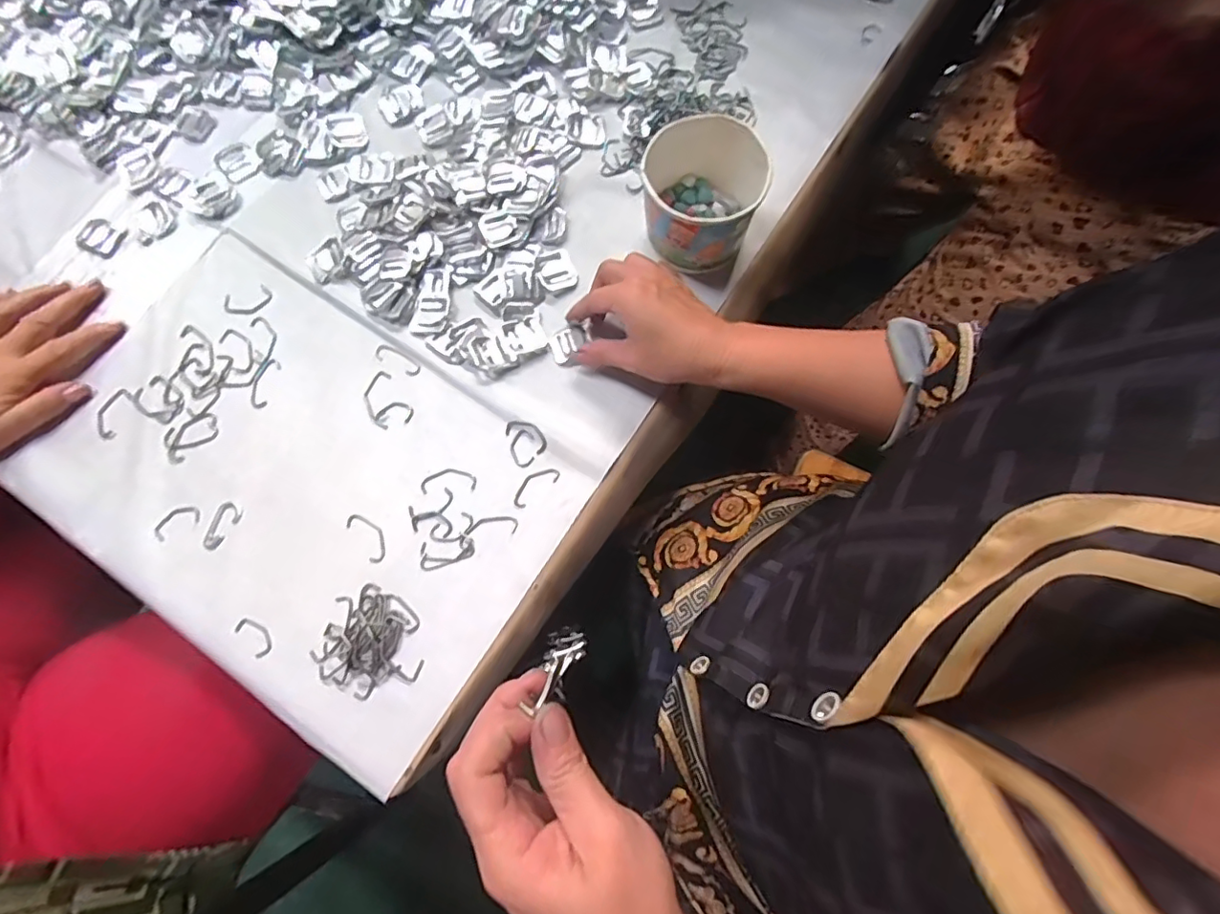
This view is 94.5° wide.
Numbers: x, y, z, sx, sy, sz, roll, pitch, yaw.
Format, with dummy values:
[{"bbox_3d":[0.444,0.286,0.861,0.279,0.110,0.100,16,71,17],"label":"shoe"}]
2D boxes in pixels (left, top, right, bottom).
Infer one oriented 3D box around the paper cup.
[{"bbox_3d":[0.069,-0.198,0.437,0.086,0.072,0.088,17,77,6],"label":"paper cup"}]

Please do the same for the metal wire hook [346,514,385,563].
[{"bbox_3d":[-0.176,0.058,0.411,0.019,0.004,0.041,-38,78,-8],"label":"metal wire hook"}]

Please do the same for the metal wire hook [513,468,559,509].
[{"bbox_3d":[-0.057,0.021,0.421,0.040,0.004,0.017,-39,78,-8],"label":"metal wire hook"}]

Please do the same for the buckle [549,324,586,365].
[{"bbox_3d":[-0.034,-0.092,0.451,0.032,0.005,0.023,-35,77,-7],"label":"buckle"}]

